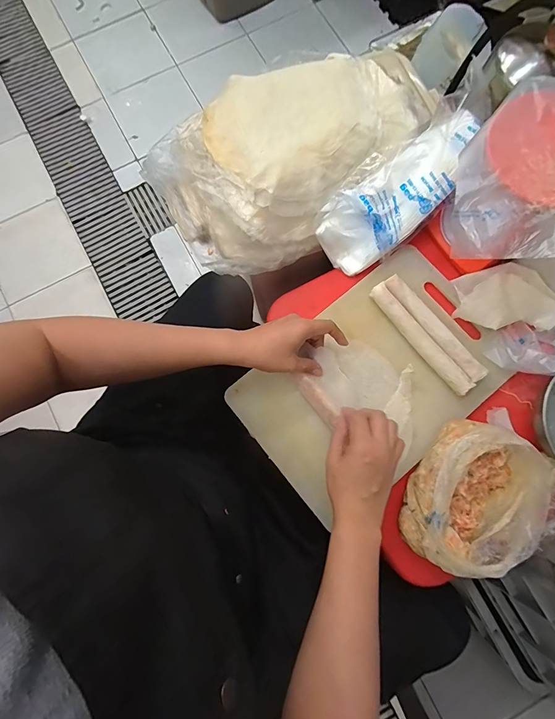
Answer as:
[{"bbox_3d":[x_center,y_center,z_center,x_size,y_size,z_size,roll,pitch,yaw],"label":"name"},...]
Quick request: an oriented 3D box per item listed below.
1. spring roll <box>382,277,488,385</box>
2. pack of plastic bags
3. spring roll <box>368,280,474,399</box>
[{"bbox_3d":[0.239,-0.050,0.532,0.033,0.019,0.197,-39,81,-6],"label":"spring roll"},{"bbox_3d":[0.180,-0.246,0.515,0.263,0.076,0.104,-41,81,14],"label":"pack of plastic bags"},{"bbox_3d":[0.215,-0.033,0.530,0.029,0.019,0.202,-39,81,-6],"label":"spring roll"}]

